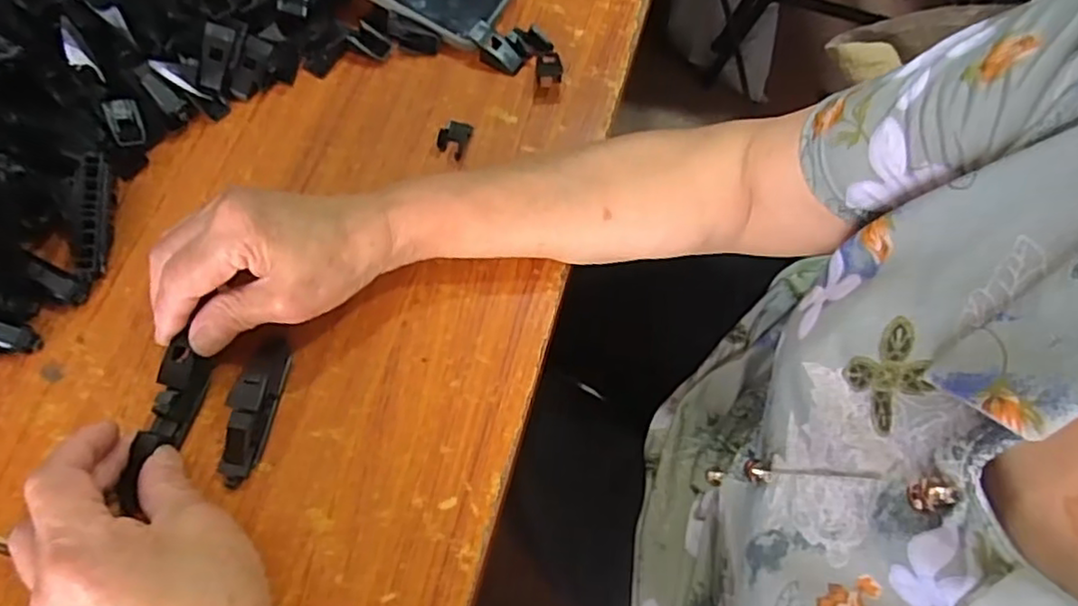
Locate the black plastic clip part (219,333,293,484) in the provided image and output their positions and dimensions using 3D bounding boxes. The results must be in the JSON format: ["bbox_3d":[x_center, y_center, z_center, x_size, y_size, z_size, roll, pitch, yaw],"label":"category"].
[{"bbox_3d":[-0.155,0.056,0.349,0.018,0.022,0.080,7,69,3],"label":"black plastic clip part"}]

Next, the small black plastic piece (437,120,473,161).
[{"bbox_3d":[-0.056,-0.110,0.427,0.019,0.007,0.026,20,70,7],"label":"small black plastic piece"}]

